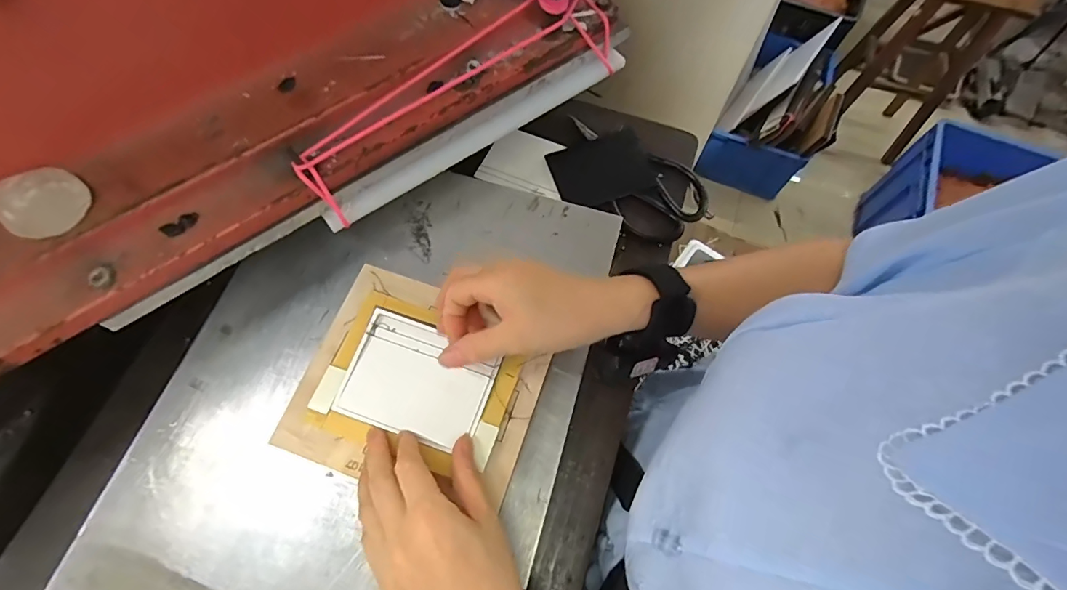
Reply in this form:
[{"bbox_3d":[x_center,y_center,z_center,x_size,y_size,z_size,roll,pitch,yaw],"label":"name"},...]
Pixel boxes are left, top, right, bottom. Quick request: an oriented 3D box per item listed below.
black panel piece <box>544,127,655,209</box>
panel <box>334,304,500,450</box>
[{"bbox_3d":[0.073,-0.135,0.502,0.106,0.004,0.077,-22,71,-11],"label":"black panel piece"},{"bbox_3d":[-0.087,0.065,0.361,0.107,0.007,0.081,19,69,5],"label":"panel"}]

